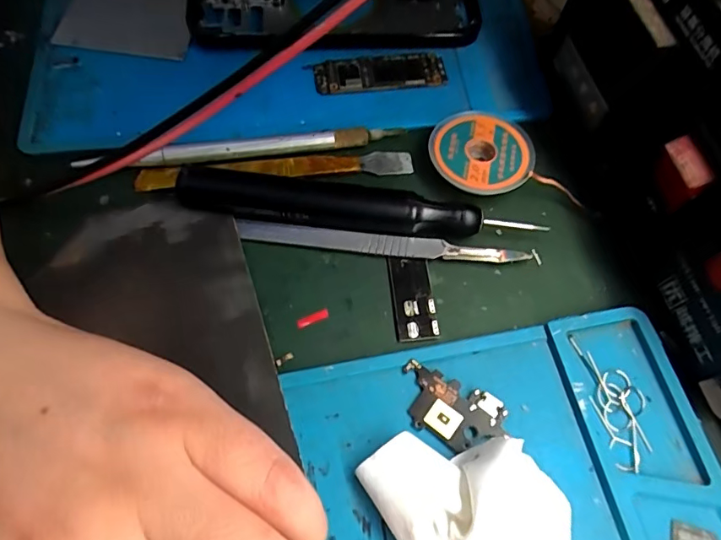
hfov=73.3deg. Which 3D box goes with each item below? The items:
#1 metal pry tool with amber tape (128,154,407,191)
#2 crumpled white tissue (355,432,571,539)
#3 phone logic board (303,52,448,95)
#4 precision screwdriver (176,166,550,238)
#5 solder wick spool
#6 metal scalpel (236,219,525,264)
[{"bbox_3d":[-0.036,-0.043,0.209,0.118,0.004,0.013,-6,66,-4],"label":"metal pry tool with amber tape"},{"bbox_3d":[0.041,0.083,0.148,0.050,0.021,0.080,-31,68,-14],"label":"crumpled white tissue"},{"bbox_3d":[0.009,-0.095,0.230,0.063,0.004,0.020,-5,66,-4],"label":"phone logic board"},{"bbox_3d":[-0.003,-0.026,0.198,0.142,0.017,0.017,5,65,1],"label":"precision screwdriver"},{"bbox_3d":[0.052,-0.051,0.212,0.044,0.010,0.041,1,65,-1],"label":"solder wick spool"},{"bbox_3d":[0.009,-0.011,0.199,0.118,0.006,0.010,5,65,1],"label":"metal scalpel"}]

